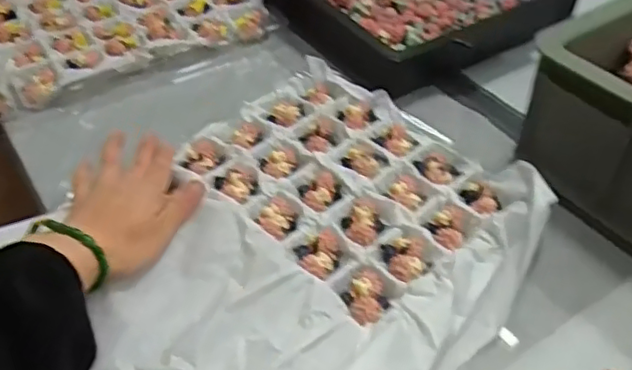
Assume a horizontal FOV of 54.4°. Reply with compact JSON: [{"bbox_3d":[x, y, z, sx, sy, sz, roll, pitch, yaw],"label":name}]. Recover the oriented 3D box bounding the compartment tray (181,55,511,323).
[{"bbox_3d":[0.020,-0.012,0.506,0.177,0.029,0.239,-37,56,-24],"label":"compartment tray"}]

